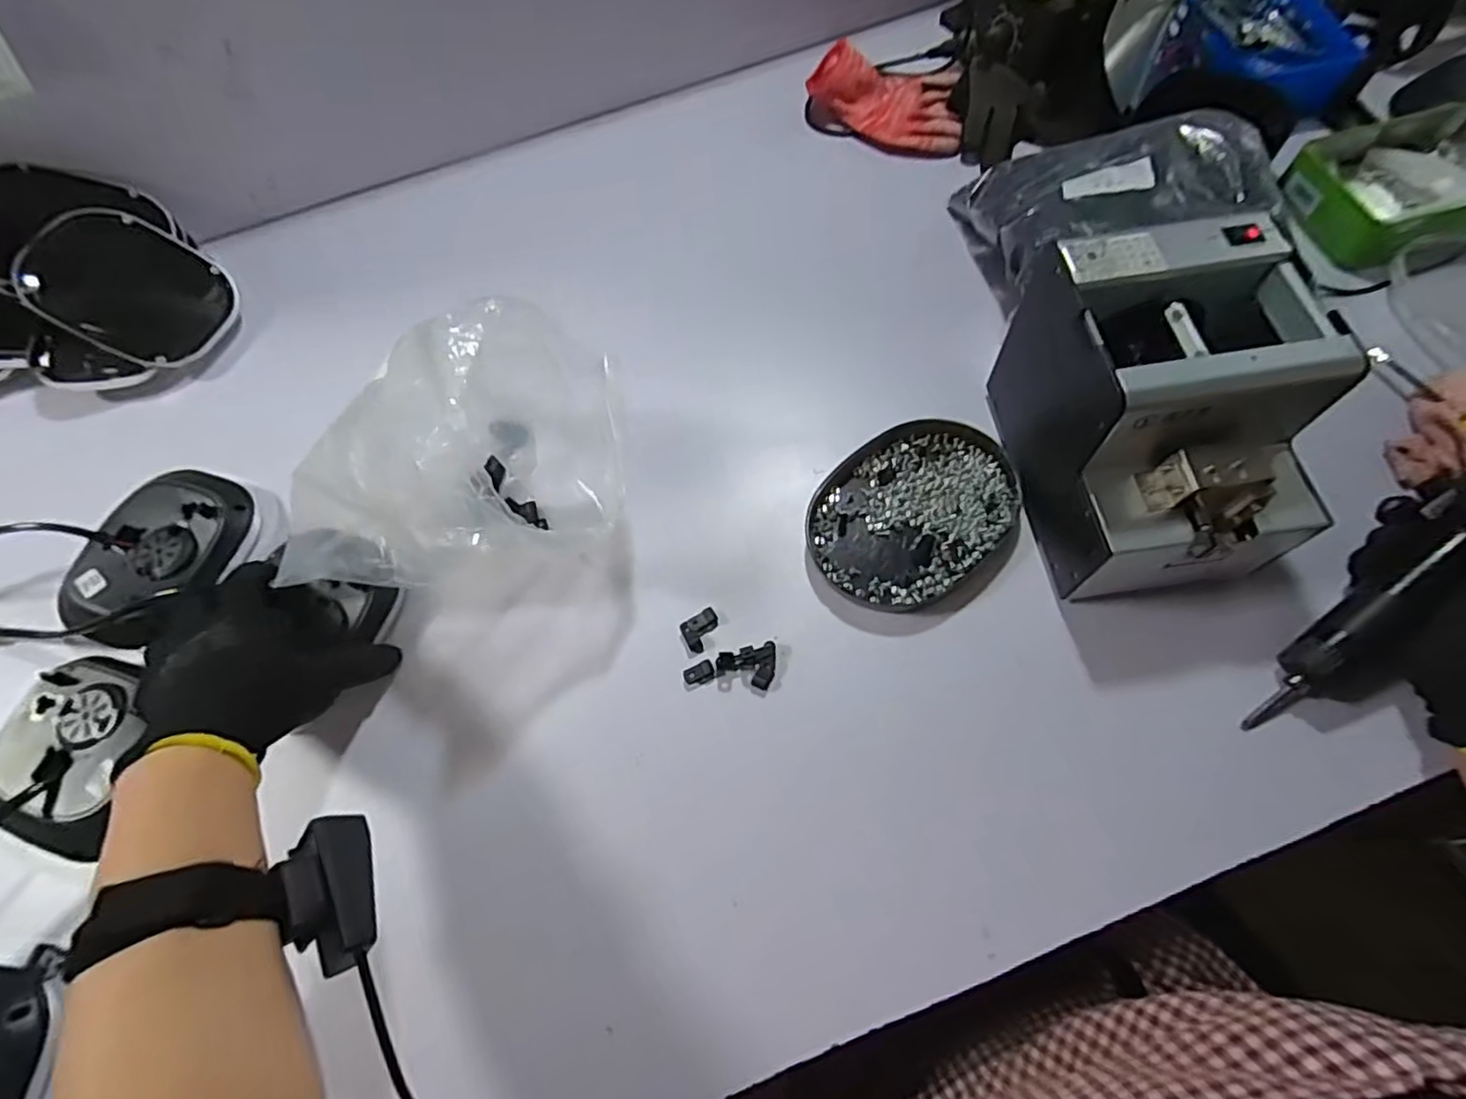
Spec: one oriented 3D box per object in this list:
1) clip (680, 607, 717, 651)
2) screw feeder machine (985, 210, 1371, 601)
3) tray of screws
[{"bbox_3d":[-0.021,0.056,0.452,0.027,0.007,0.023,-32,69,-11],"label":"clip"},{"bbox_3d":[0.265,-0.080,0.412,0.129,0.149,0.183,-11,67,1],"label":"screw feeder machine"},{"bbox_3d":[0.131,-0.026,0.473,0.151,0.022,0.123,-39,70,-13],"label":"tray of screws"}]

